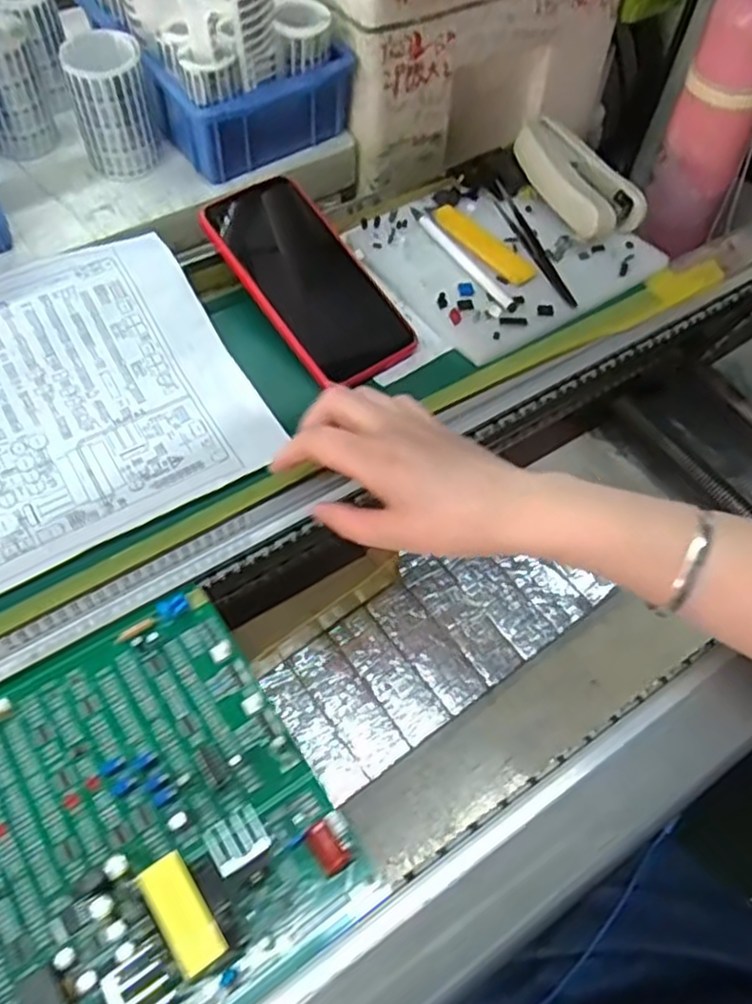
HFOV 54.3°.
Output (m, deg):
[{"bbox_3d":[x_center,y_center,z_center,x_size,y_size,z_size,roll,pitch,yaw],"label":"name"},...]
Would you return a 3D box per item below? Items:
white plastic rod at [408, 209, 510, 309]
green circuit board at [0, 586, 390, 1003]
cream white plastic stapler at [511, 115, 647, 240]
[{"bbox_3d":[0.061,-0.178,0.529,0.011,0.006,0.121,-25,63,-19],"label":"white plastic rod"},{"bbox_3d":[-0.116,0.142,0.321,0.173,0.052,0.182,-29,64,-20],"label":"green circuit board"},{"bbox_3d":[0.150,-0.241,0.555,0.051,0.037,0.111,-25,63,-18],"label":"cream white plastic stapler"}]

